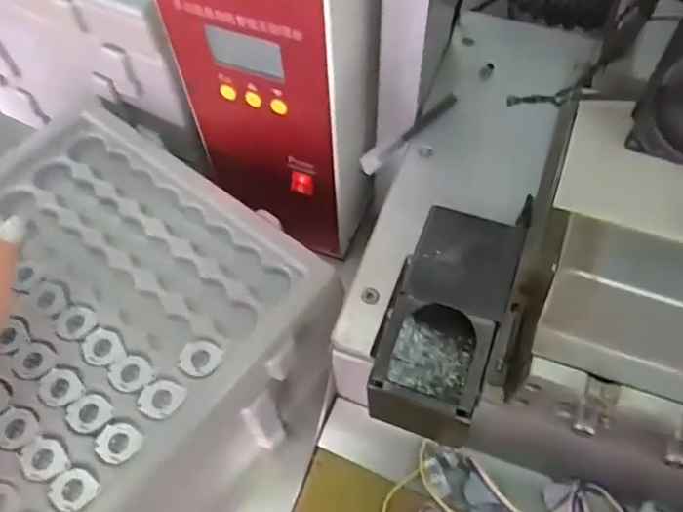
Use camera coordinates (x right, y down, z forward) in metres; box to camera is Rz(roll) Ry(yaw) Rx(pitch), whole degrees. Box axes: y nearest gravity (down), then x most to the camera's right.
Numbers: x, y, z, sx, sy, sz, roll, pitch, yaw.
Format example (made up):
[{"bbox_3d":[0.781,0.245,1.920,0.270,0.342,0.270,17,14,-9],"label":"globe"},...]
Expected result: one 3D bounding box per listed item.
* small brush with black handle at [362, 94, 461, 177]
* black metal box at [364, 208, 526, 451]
[{"bbox_3d":[0.050,-0.091,0.441,0.095,0.007,0.013,-39,66,-18],"label":"small brush with black handle"},{"bbox_3d":[0.056,0.043,0.335,0.067,0.073,0.119,17,62,11],"label":"black metal box"}]

